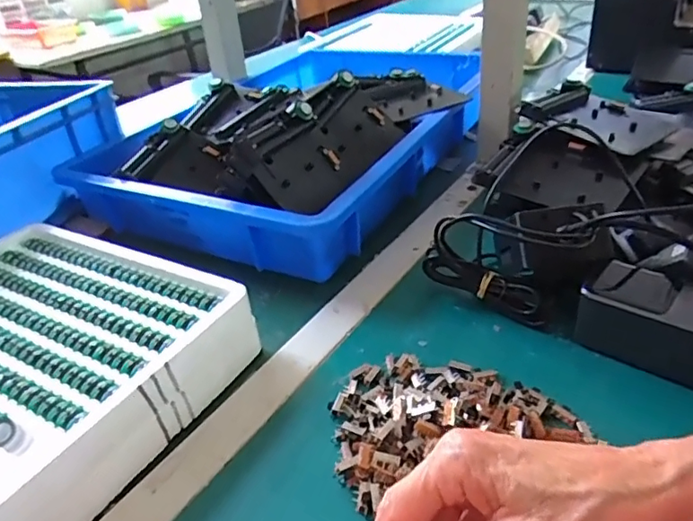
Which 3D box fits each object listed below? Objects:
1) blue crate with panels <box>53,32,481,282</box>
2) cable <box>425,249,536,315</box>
[{"bbox_3d":[-0.078,-0.154,0.683,0.353,0.135,0.383,14,38,28],"label":"blue crate with panels"},{"bbox_3d":[0.108,0.019,0.453,0.097,0.039,0.015,17,39,31],"label":"cable"}]

